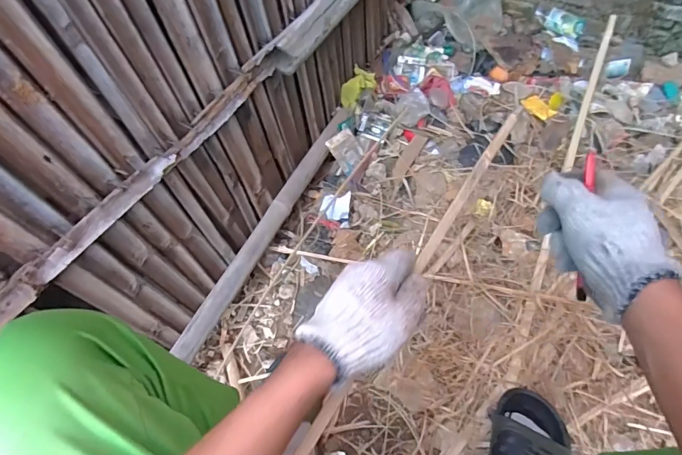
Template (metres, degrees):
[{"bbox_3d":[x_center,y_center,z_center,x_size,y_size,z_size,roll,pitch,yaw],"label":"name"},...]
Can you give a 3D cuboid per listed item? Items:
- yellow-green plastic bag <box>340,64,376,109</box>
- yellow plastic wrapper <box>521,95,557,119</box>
[{"bbox_3d":[0.046,-0.350,1.059,0.095,0.074,0.052,-18,57,-8],"label":"yellow-green plastic bag"},{"bbox_3d":[0.492,-0.301,1.057,0.055,0.013,0.078,-29,59,-14],"label":"yellow plastic wrapper"}]

